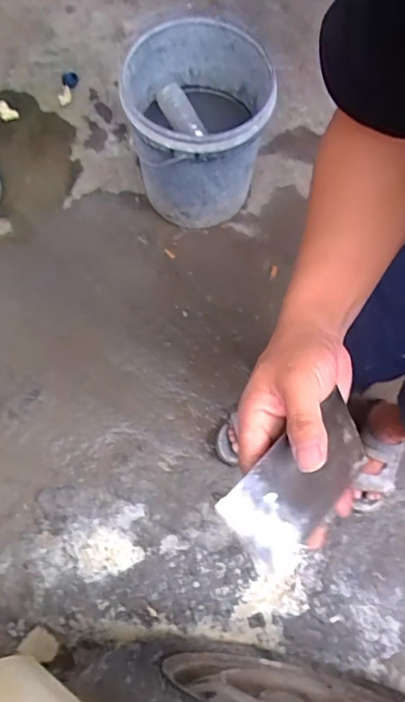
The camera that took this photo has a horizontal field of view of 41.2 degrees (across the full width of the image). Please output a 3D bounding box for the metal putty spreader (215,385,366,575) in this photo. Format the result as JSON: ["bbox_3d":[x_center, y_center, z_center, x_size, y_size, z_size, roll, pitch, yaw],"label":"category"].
[{"bbox_3d":[0.067,0.087,0.366,0.134,0.007,0.068,-36,110,-35],"label":"metal putty spreader"}]

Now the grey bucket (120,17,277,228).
[{"bbox_3d":[-0.011,-0.498,1.263,0.301,0.386,0.319,0,73,-1],"label":"grey bucket"}]

